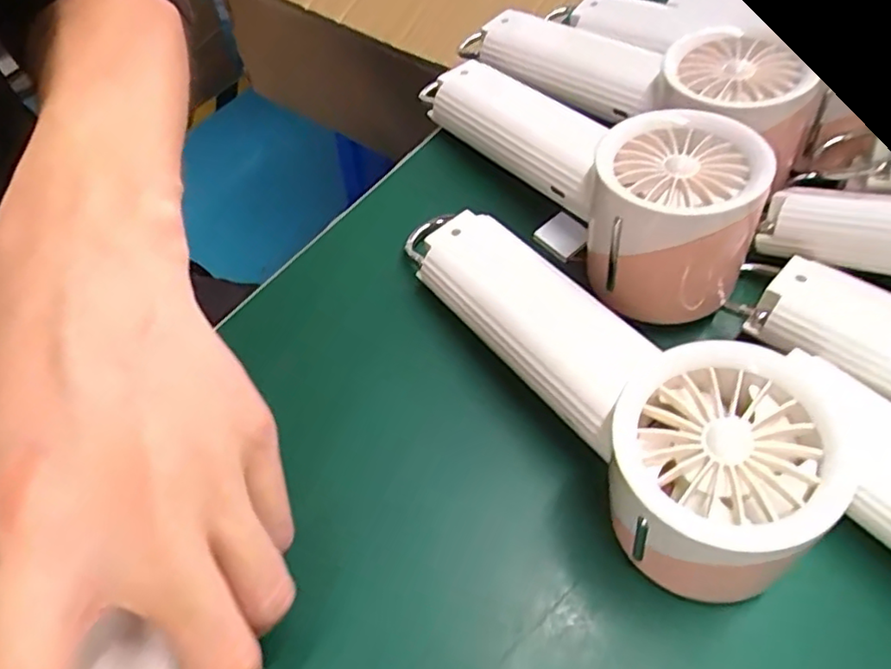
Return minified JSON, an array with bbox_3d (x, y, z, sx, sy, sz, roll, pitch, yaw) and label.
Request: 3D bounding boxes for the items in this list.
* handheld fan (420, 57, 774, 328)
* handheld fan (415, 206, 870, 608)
[{"bbox_3d":[0.060,-0.083,0.288,0.064,0.069,0.173,-28,61,-16],"label":"handheld fan"},{"bbox_3d":[0.047,0.002,0.225,0.063,0.052,0.187,-31,61,-17],"label":"handheld fan"}]

